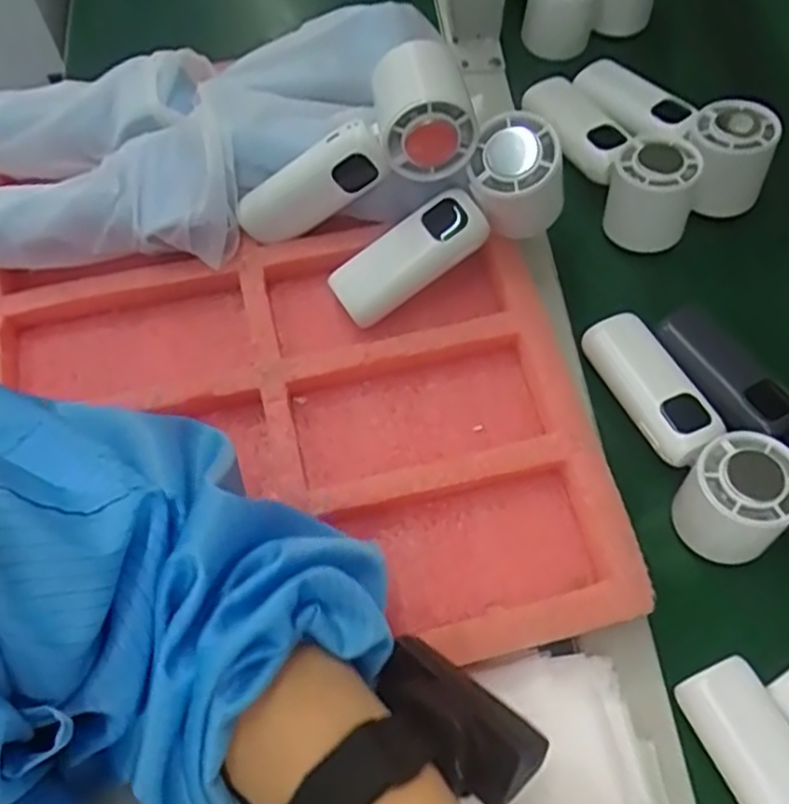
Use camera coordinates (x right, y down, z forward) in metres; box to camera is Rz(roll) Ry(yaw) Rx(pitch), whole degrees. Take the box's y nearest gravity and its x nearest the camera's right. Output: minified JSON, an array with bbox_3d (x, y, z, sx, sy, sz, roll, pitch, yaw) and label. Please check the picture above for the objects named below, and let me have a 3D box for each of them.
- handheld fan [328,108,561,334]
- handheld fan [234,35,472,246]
[{"bbox_3d":[0.033,-0.105,0.448,0.157,0.059,0.046,-36,69,9],"label":"handheld fan"},{"bbox_3d":[-0.027,-0.147,0.441,0.153,0.044,0.063,-26,65,24],"label":"handheld fan"}]

